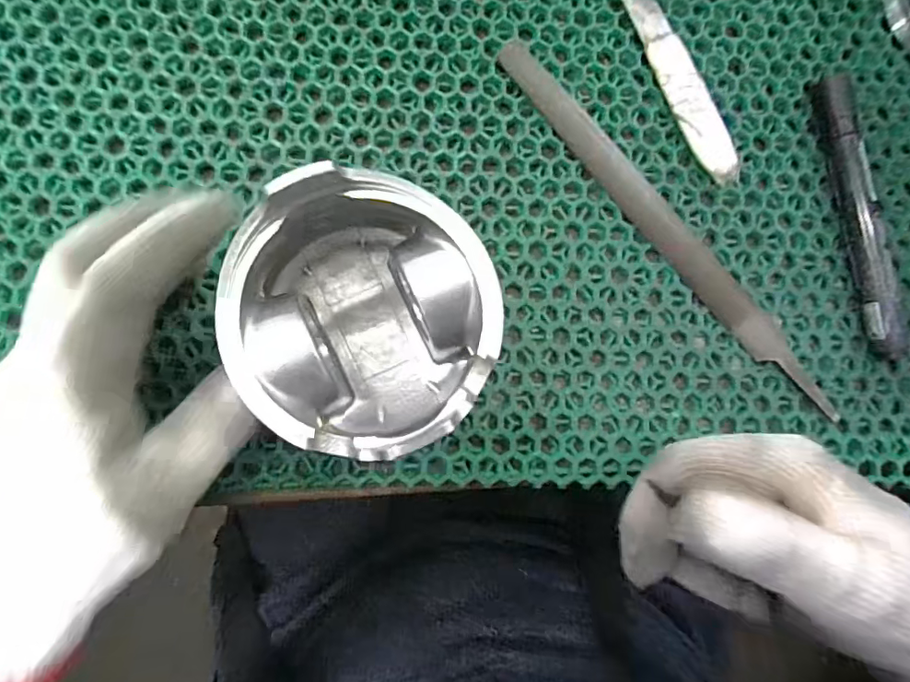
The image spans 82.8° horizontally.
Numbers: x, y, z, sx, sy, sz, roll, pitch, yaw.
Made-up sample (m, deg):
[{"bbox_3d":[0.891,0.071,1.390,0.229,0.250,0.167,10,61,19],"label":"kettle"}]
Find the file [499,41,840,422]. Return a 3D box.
[{"bbox_3d":[0.106,-0.058,0.259,0.020,0.007,0.237,-42,89,-8],"label":"file"}]

